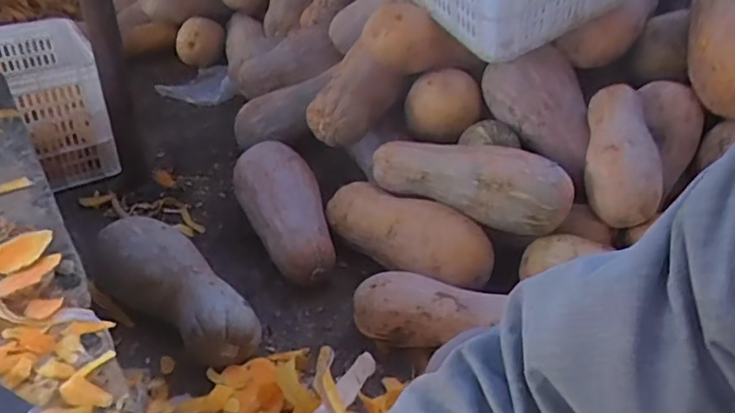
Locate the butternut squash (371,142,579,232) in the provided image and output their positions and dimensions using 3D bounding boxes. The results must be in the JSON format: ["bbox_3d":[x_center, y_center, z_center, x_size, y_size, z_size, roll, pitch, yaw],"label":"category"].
[{"bbox_3d":[0.180,-0.058,1.147,0.389,0.120,0.118,22,42,27],"label":"butternut squash"}]

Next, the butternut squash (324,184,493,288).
[{"bbox_3d":[0.065,0.048,1.175,0.369,0.104,0.124,26,44,31],"label":"butternut squash"}]

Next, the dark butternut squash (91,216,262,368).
[{"bbox_3d":[-0.321,0.129,1.043,0.339,0.107,0.134,25,43,31],"label":"dark butternut squash"}]

